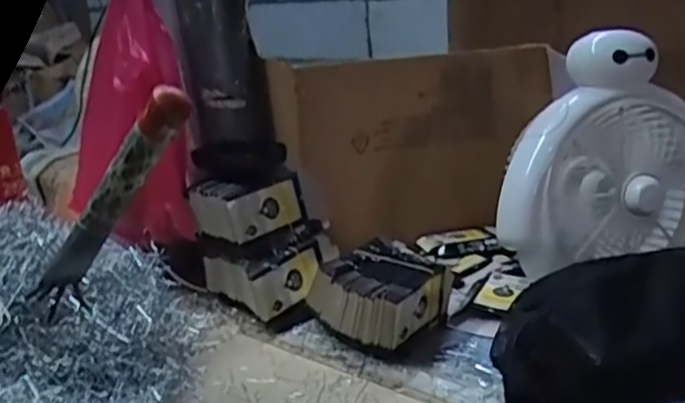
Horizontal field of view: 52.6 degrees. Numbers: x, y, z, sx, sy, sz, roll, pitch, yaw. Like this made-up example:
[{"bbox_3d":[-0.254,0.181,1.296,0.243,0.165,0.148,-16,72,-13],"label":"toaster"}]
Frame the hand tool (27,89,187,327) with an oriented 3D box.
[{"bbox_3d":[-0.172,0.011,0.498,0.249,0.023,0.026,-47,-10,33],"label":"hand tool"}]

